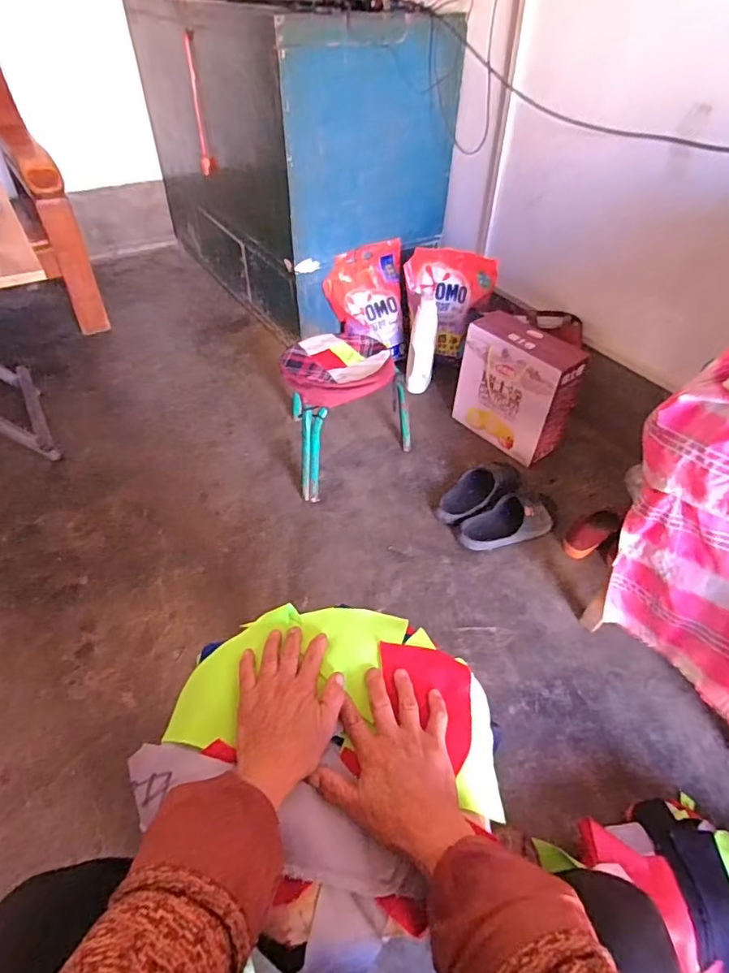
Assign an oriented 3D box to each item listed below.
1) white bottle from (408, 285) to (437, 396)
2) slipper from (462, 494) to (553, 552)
[{"bbox_3d":[0.182,-0.450,1.603,0.081,0.320,0.091,6,14,3],"label":"white bottle"},{"bbox_3d":[0.340,0.090,1.241,0.221,0.067,0.101,-15,49,-17],"label":"slipper"}]

